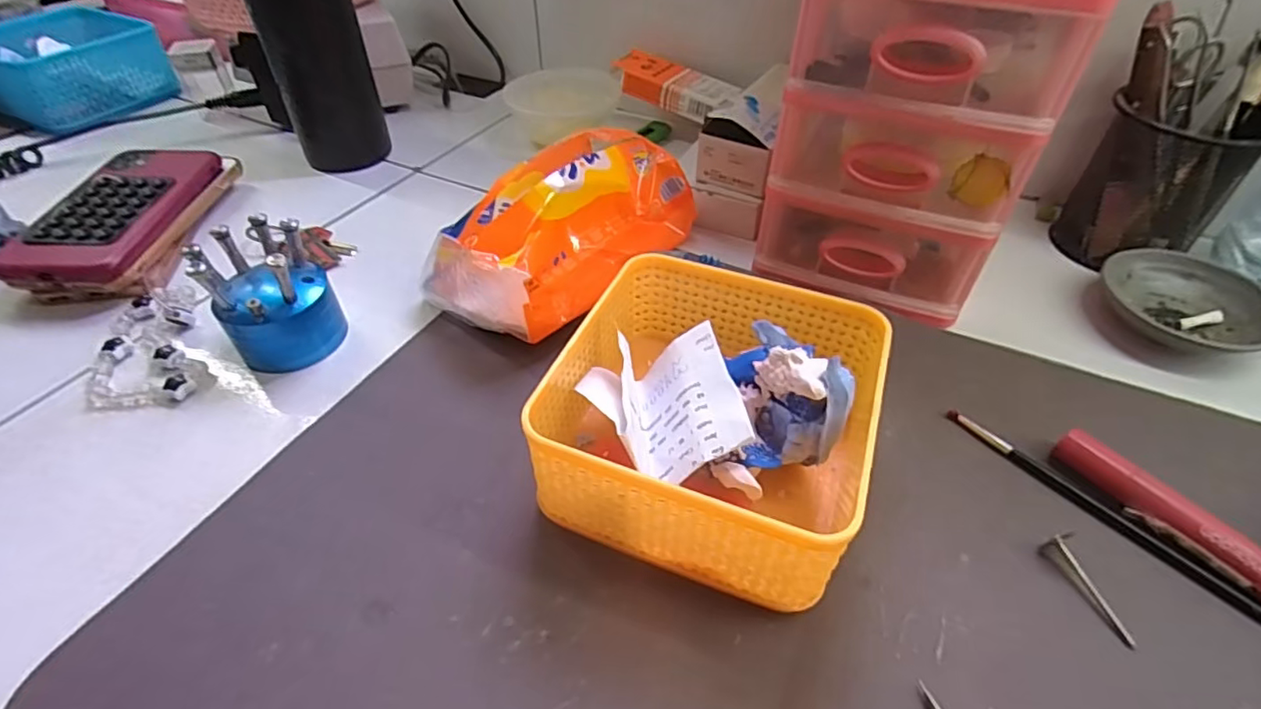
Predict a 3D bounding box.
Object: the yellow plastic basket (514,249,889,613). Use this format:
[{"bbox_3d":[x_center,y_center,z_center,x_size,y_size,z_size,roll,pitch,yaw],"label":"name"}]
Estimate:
[{"bbox_3d":[0.038,0.025,0.274,0.132,0.066,0.138,15,47,14],"label":"yellow plastic basket"}]

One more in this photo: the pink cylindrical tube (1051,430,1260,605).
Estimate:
[{"bbox_3d":[0.237,0.074,0.257,0.013,0.015,0.106,-25,50,-23],"label":"pink cylindrical tube"}]

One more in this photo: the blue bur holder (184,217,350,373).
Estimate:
[{"bbox_3d":[-0.199,-0.034,0.333,0.059,0.068,0.054,-26,51,-23],"label":"blue bur holder"}]

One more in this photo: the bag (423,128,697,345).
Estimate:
[{"bbox_3d":[-0.040,-0.085,0.378,0.097,0.076,0.172,27,51,24],"label":"bag"}]

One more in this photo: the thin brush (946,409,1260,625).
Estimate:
[{"bbox_3d":[0.222,0.077,0.263,0.008,0.005,0.172,-28,52,-25],"label":"thin brush"}]

